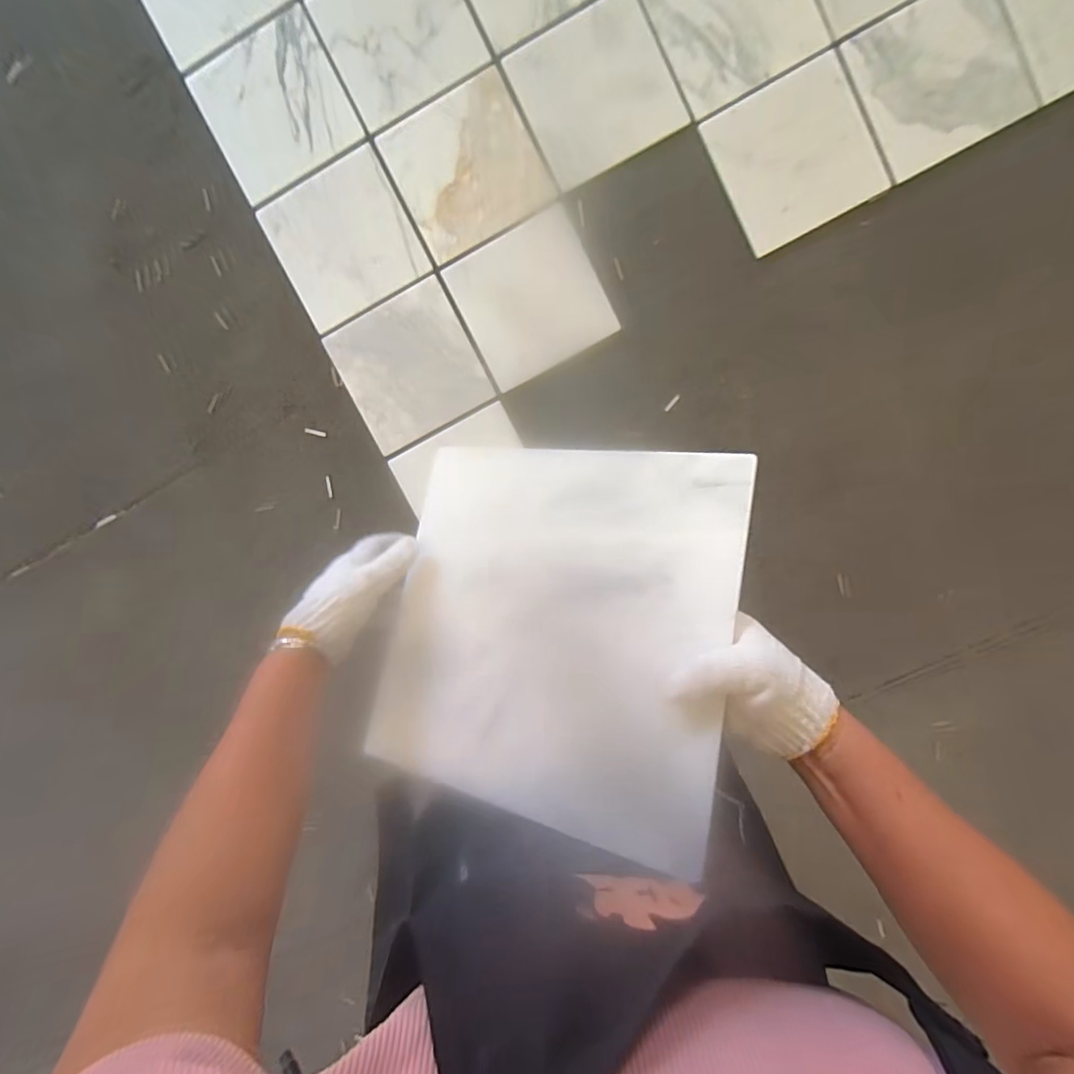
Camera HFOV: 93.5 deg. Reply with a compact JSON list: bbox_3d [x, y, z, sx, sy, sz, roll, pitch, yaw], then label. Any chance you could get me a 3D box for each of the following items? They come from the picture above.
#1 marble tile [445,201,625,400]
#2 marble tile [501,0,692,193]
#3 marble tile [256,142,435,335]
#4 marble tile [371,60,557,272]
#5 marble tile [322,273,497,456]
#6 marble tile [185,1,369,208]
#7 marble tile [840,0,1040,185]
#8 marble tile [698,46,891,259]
[{"bbox_3d":[-0.013,-0.524,1.116,0.294,0.017,0.293,-25,100,11],"label":"marble tile"},{"bbox_3d":[0.125,-0.938,1.065,0.291,0.011,0.283,-26,101,10],"label":"marble tile"},{"bbox_3d":[-0.422,-0.650,1.112,0.291,0.012,0.281,-28,96,6],"label":"marble tile"},{"bbox_3d":[-0.148,-0.798,1.096,0.300,0.017,0.286,-27,98,4],"label":"marble tile"},{"bbox_3d":[-0.288,-0.387,1.143,0.292,0.013,0.293,-28,96,6],"label":"marble tile"},{"bbox_3d":[-0.558,-0.919,1.081,0.290,0.008,0.300,-27,96,5],"label":"marble tile"},{"bbox_3d":[0.834,-0.949,1.045,0.320,0.015,0.293,-28,100,3],"label":"marble tile"},{"bbox_3d":[0.550,-0.809,1.076,0.297,0.012,0.291,-26,103,11],"label":"marble tile"}]

